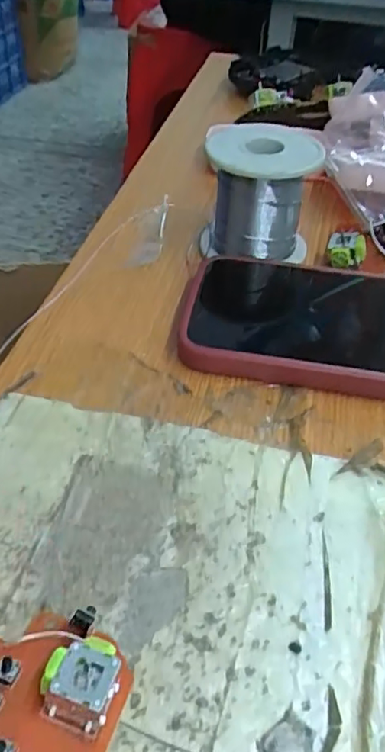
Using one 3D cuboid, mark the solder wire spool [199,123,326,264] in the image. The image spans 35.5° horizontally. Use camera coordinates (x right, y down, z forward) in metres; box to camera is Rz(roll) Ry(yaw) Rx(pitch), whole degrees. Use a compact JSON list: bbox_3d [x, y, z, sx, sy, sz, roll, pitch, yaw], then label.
[{"bbox_3d":[0.037,-0.099,0.342,0.060,0.067,0.060,3,44,-3],"label":"solder wire spool"}]

